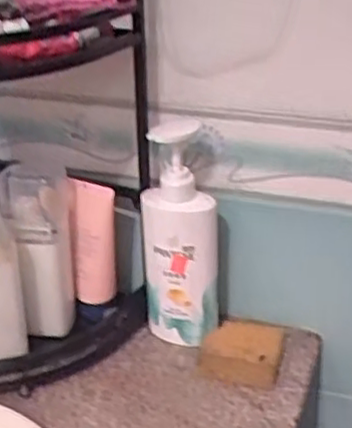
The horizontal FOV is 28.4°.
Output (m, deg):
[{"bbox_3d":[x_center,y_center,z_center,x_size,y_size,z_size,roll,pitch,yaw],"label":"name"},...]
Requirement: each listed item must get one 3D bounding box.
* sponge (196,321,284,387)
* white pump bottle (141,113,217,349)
[{"bbox_3d":[0.071,0.149,0.764,0.086,0.030,0.075,5,28,13],"label":"sponge"},{"bbox_3d":[0.006,0.022,0.768,0.081,0.242,0.076,0,27,4],"label":"white pump bottle"}]

